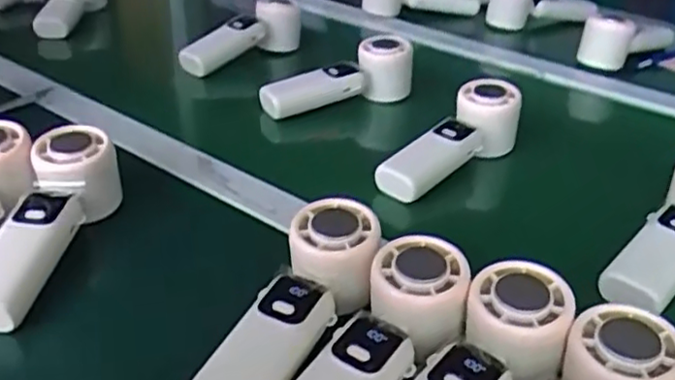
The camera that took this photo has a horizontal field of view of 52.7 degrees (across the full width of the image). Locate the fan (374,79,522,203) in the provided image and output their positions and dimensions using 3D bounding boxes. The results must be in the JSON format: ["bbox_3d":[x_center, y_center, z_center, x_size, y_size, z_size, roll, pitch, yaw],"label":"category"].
[{"bbox_3d":[0.101,-0.039,0.602,0.169,0.047,0.049,-36,45,-28],"label":"fan"}]

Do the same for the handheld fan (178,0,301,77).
[{"bbox_3d":[-0.111,-0.190,0.827,0.050,0.066,0.173,27,38,36],"label":"handheld fan"}]

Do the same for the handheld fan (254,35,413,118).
[{"bbox_3d":[-0.006,-0.123,0.718,0.169,0.060,0.064,-12,33,-23],"label":"handheld fan"}]

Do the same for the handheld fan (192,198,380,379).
[{"bbox_3d":[-0.025,0.073,0.389,0.050,0.035,0.163,17,49,25],"label":"handheld fan"}]

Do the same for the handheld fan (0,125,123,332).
[{"bbox_3d":[-0.196,0.018,0.459,0.054,0.058,0.161,4,30,4],"label":"handheld fan"}]

